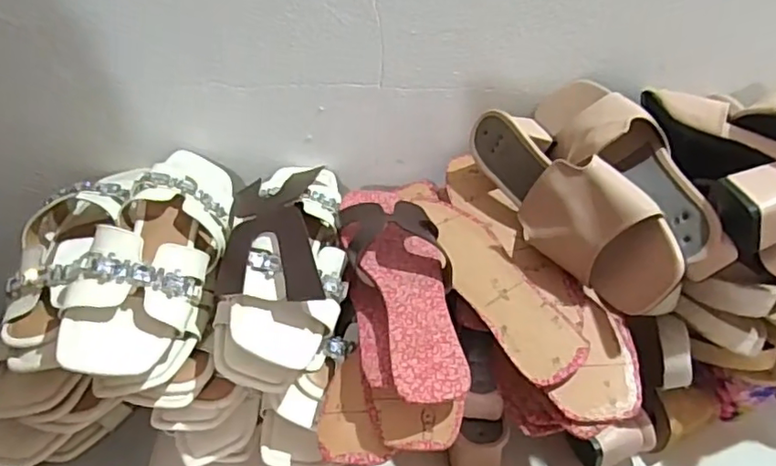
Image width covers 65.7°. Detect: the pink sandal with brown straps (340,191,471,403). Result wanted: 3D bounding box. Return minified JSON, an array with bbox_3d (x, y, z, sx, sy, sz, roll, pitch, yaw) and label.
[{"bbox_3d":[0.013,0.031,0.516,0.085,0.038,0.243,-6,42,-11],"label":"pink sandal with brown straps"}]

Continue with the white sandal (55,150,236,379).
[{"bbox_3d":[-0.197,0.006,0.527,0.093,0.068,0.270,2,41,-2],"label":"white sandal"}]

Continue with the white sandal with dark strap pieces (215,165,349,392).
[{"bbox_3d":[-0.096,0.015,0.562,0.111,0.084,0.251,0,41,-5],"label":"white sandal with dark strap pieces"}]

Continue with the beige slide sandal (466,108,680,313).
[{"bbox_3d":[0.153,-0.025,0.526,0.068,0.099,0.238,-11,43,-17],"label":"beige slide sandal"}]

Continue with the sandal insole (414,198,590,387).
[{"bbox_3d":[0.088,0.039,0.535,0.058,0.019,0.223,-15,44,-20],"label":"sandal insole"}]

